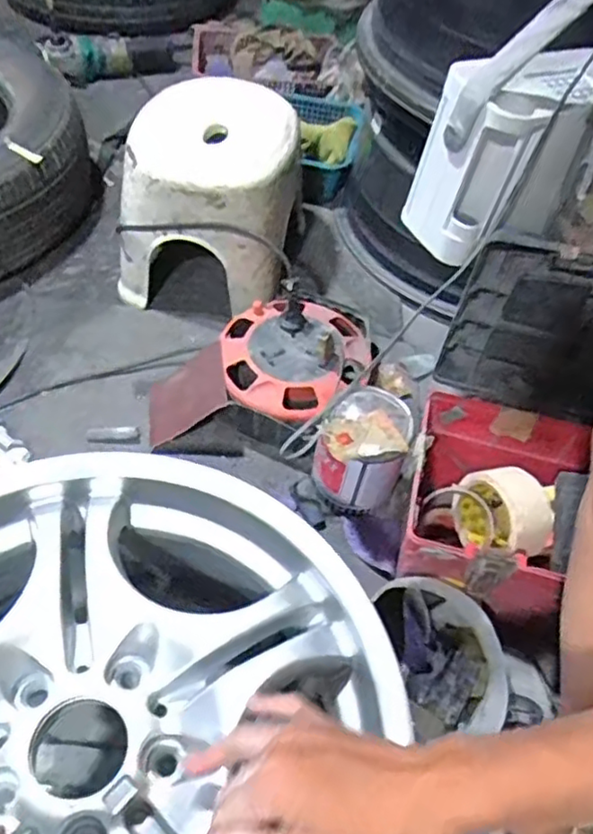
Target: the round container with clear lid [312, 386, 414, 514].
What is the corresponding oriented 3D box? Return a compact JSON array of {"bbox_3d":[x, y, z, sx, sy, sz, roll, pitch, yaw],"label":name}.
[{"bbox_3d":[0.075,0.043,0.773,0.094,0.131,0.095,3,53,-4],"label":"round container with clear lid"}]

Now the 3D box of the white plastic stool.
[{"bbox_3d":[-0.126,-0.321,0.988,0.237,0.234,0.241,11,53,2],"label":"white plastic stool"}]

